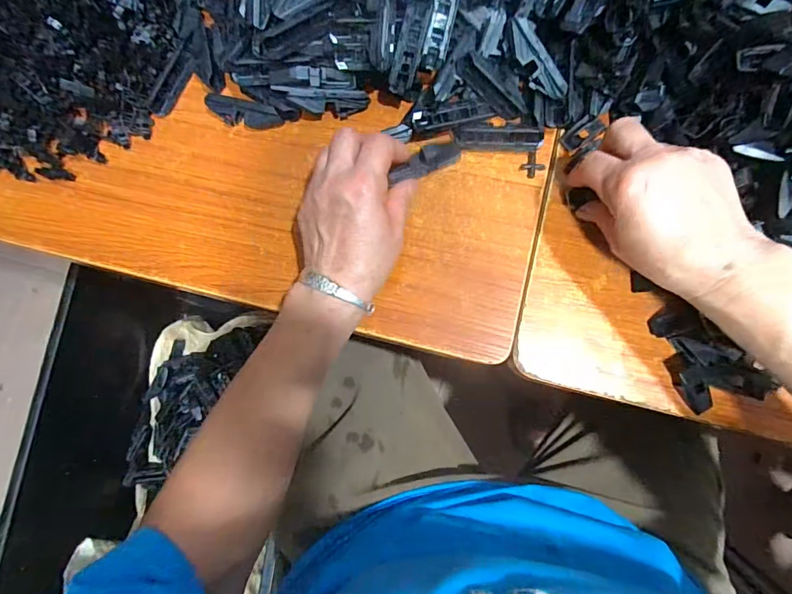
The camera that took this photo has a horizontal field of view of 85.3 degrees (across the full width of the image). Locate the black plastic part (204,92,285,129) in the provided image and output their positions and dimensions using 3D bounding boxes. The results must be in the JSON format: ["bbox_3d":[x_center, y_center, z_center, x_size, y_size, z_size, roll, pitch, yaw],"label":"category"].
[{"bbox_3d":[-0.141,-0.170,0.396,0.071,0.015,0.020,18,81,6],"label":"black plastic part"}]

